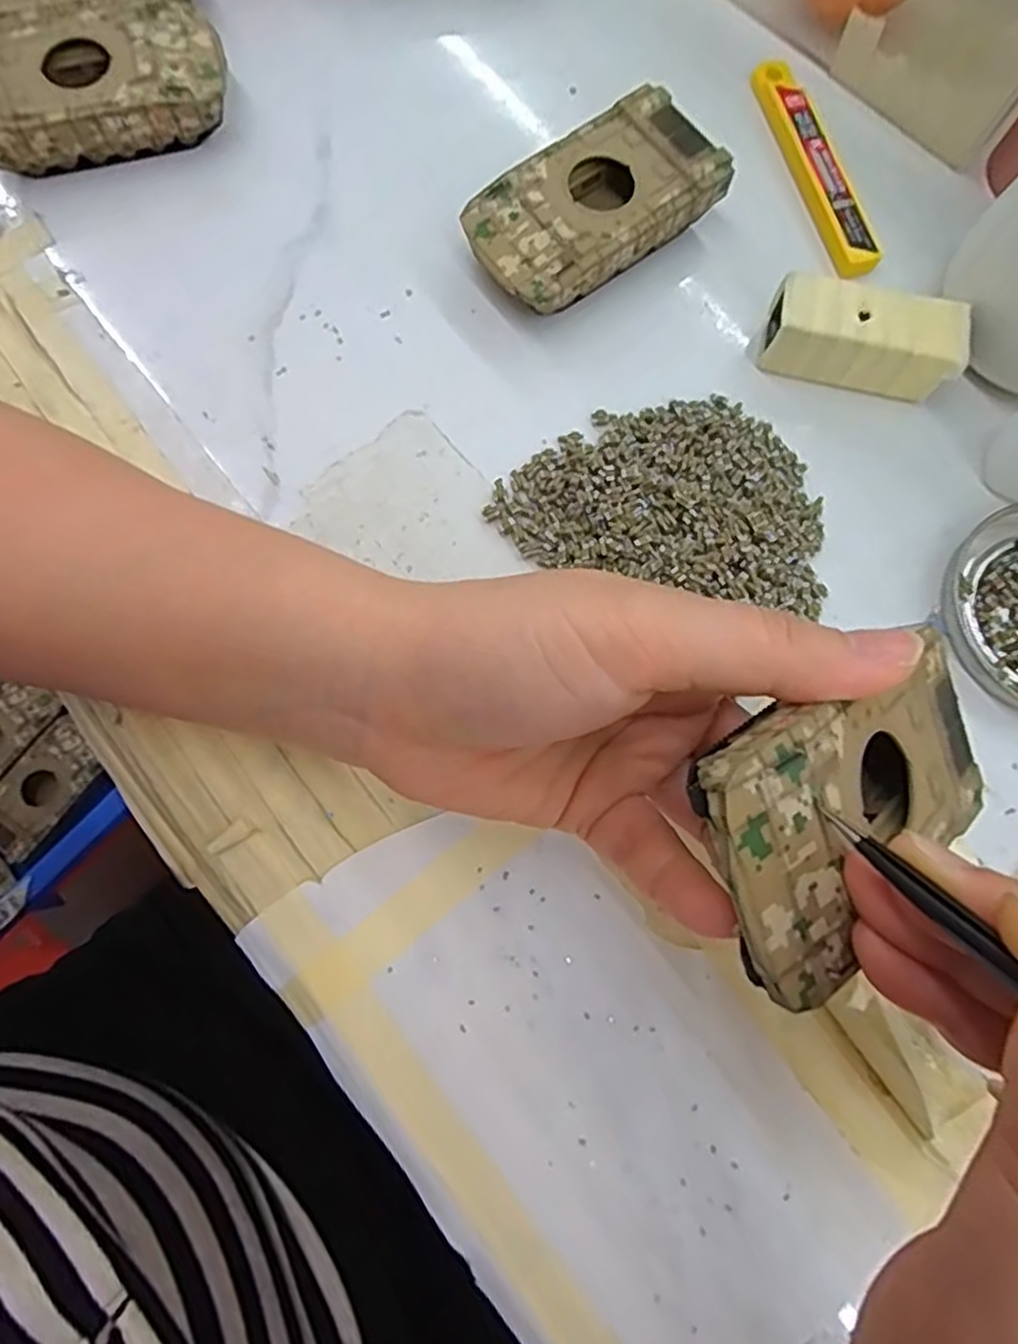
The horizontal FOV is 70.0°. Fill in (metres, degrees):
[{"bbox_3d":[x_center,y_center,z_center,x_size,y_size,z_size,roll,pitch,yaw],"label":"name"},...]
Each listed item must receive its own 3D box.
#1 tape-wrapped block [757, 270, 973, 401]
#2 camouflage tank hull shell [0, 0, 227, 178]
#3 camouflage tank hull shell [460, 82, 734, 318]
[{"bbox_3d":[0.128,-0.123,0.266,0.068,0.026,0.024,12,77,2],"label":"tape-wrapped block"},{"bbox_3d":[-0.158,-0.224,0.283,0.095,0.029,0.048,-15,78,-5],"label":"camouflage tank hull shell"},{"bbox_3d":[0.032,-0.174,0.277,0.096,0.025,0.050,-35,80,-9],"label":"camouflage tank hull shell"}]

